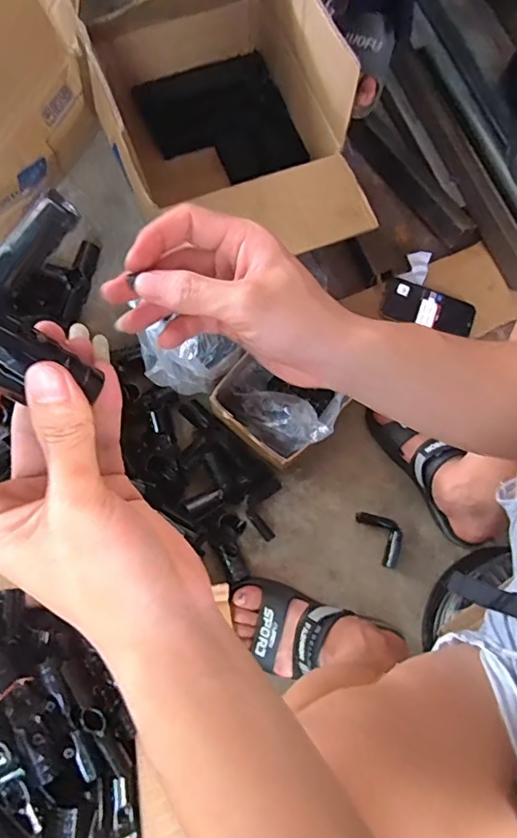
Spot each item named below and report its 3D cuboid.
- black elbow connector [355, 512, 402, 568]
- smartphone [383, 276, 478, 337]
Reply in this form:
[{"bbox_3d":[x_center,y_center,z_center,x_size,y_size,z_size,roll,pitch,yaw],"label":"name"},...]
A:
[{"bbox_3d":[0.178,0.165,0.737,0.048,0.026,0.087,-29,79,-6],"label":"black elbow connector"},{"bbox_3d":[0.270,-0.174,0.822,0.143,0.010,0.061,18,91,-1],"label":"smartphone"}]

